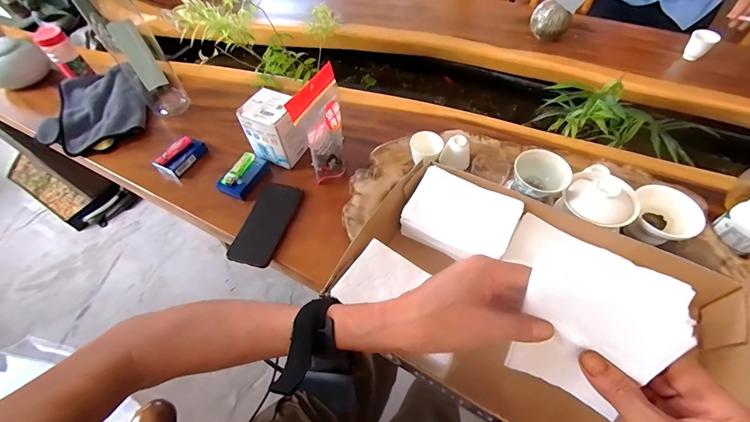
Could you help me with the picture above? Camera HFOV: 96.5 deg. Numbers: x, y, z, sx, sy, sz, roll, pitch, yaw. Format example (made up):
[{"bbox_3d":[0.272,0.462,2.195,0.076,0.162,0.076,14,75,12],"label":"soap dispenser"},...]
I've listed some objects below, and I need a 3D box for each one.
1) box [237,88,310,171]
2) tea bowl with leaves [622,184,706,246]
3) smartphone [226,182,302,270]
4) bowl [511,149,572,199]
[{"bbox_3d":[-0.188,-0.156,0.648,0.093,0.118,0.091,18,59,15],"label":"box"},{"bbox_3d":[0.394,0.017,0.468,0.076,0.066,0.081,-2,56,2],"label":"tea bowl with leaves"},{"bbox_3d":[-0.189,0.020,0.580,0.075,0.015,0.155,10,60,9],"label":"smartphone"},{"bbox_3d":[0.230,-0.045,0.474,0.075,0.044,0.067,30,63,21],"label":"bowl"}]

